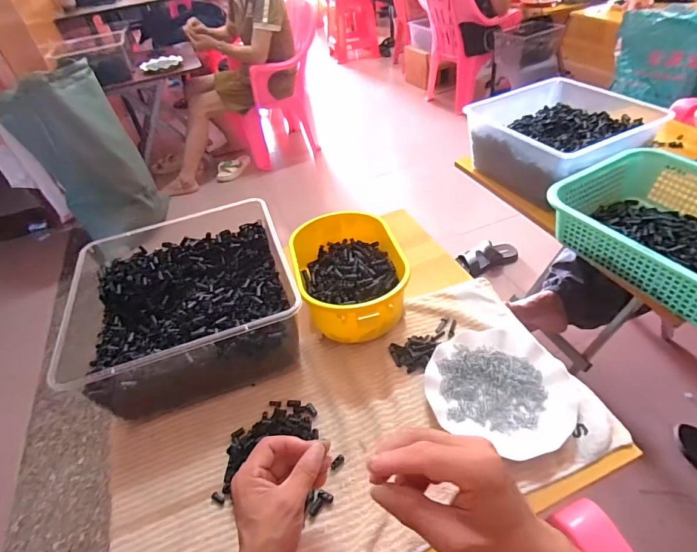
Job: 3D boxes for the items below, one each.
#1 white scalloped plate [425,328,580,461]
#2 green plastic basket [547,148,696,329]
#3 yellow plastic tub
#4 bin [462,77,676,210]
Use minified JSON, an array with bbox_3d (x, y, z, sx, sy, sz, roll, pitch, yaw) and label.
[{"bbox_3d":[0.202,0.146,0.545,0.180,0.022,0.173,-3,45,3],"label":"white scalloped plate"},{"bbox_3d":[0.567,-0.063,0.676,0.303,0.098,0.382,-24,45,-17],"label":"green plastic basket"},{"bbox_3d":[0.001,0.000,0.667,0.162,0.097,0.259,-14,44,-7],"label":"yellow plastic tub"},{"bbox_3d":[0.461,-0.309,0.916,0.298,0.127,0.313,-21,44,-14],"label":"bin"}]

